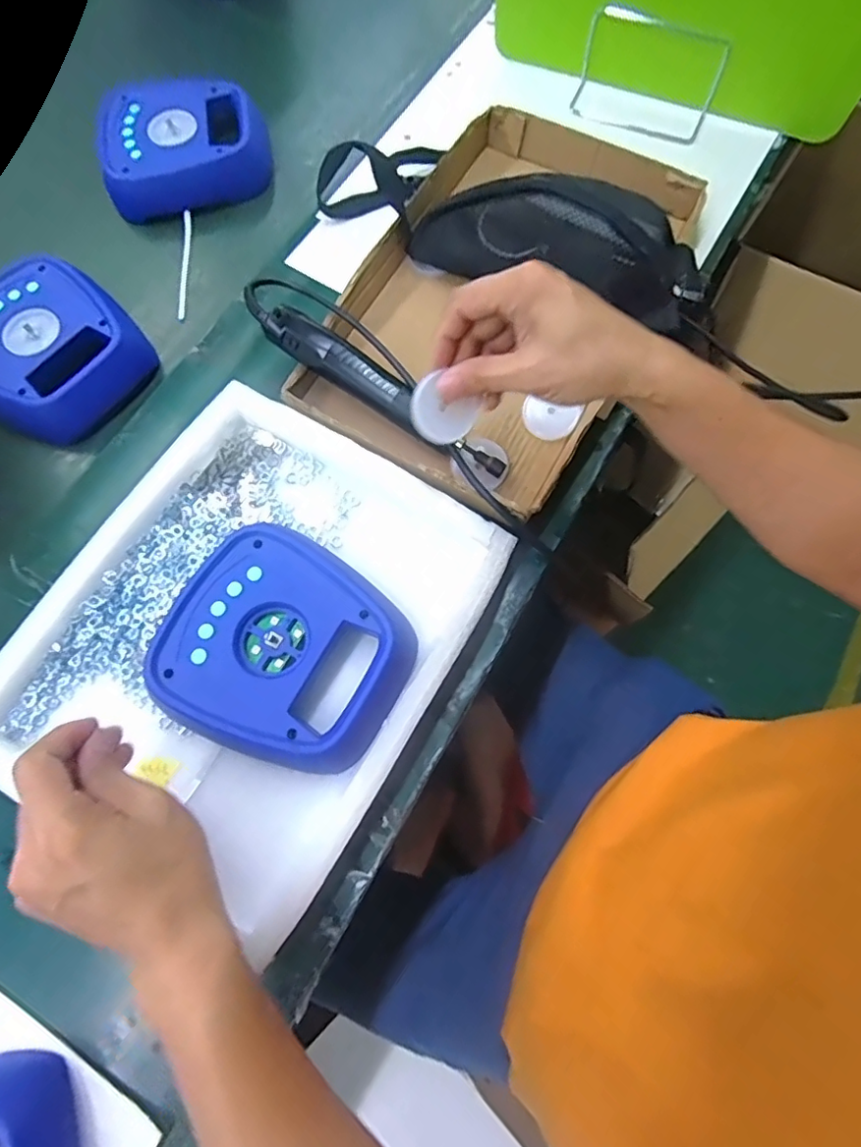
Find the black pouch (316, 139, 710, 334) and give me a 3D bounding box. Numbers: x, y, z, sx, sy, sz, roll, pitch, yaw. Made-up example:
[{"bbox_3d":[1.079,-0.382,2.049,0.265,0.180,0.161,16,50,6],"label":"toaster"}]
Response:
[{"bbox_3d":[0.078,-0.349,0.542,0.389,0.090,0.129,27,75,8],"label":"black pouch"}]

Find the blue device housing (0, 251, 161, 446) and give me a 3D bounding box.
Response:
[{"bbox_3d":[-0.369,-0.214,0.537,0.166,0.043,0.156,41,78,11],"label":"blue device housing"}]

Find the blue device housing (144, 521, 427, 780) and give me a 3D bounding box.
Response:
[{"bbox_3d":[-0.107,0.057,0.420,0.174,0.036,0.153,28,75,8],"label":"blue device housing"}]

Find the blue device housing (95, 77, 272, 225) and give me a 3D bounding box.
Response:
[{"bbox_3d":[-0.272,-0.474,0.620,0.169,0.047,0.154,0,73,0],"label":"blue device housing"}]

